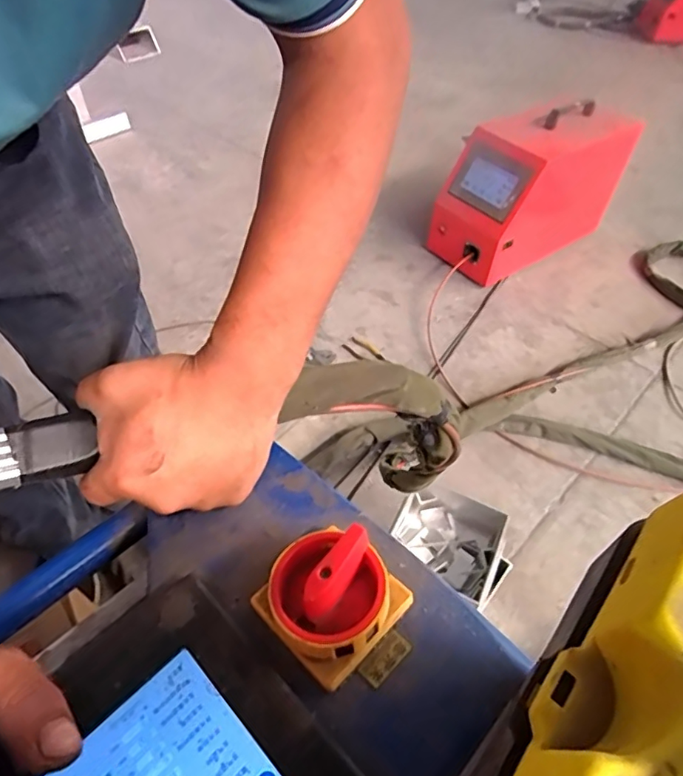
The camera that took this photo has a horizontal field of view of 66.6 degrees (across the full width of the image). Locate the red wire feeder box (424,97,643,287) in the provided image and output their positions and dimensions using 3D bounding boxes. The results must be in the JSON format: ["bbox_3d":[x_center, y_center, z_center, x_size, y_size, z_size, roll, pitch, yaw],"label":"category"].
[{"bbox_3d":[0.556,-0.606,1.585,0.524,0.384,0.280,-29,56,-24],"label":"red wire feeder box"}]

